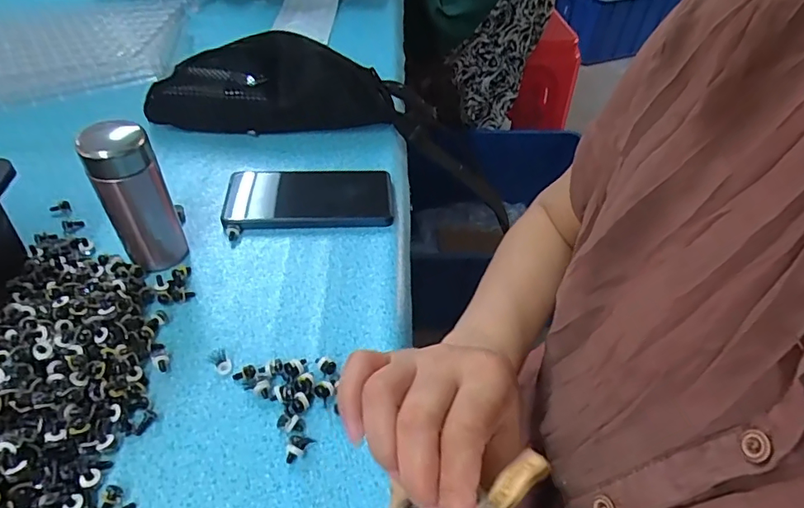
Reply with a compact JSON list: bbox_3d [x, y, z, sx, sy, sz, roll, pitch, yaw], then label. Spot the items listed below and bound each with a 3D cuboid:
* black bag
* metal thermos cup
[{"bbox_3d":[-0.153,-0.199,0.599,0.274,0.088,0.094,-7,47,-11],"label":"black bag"},{"bbox_3d":[-0.218,-0.046,0.418,0.050,0.122,0.046,4,46,-4],"label":"metal thermos cup"}]

